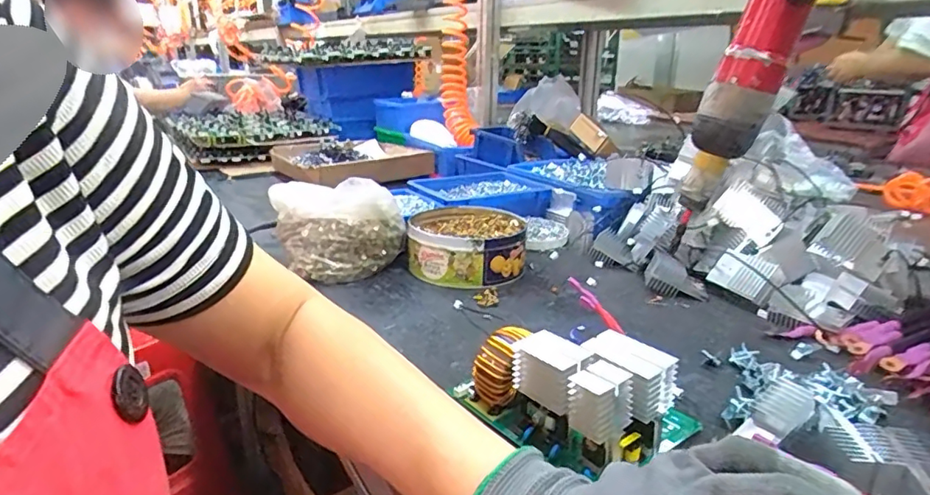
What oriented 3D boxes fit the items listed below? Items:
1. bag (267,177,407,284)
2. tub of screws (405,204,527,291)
[{"bbox_3d":[-0.165,-0.029,0.708,0.140,0.096,0.143,-10,22,-29],"label":"bag"},{"bbox_3d":[0.002,-0.005,0.712,0.141,0.057,0.162,1,19,1],"label":"tub of screws"}]

